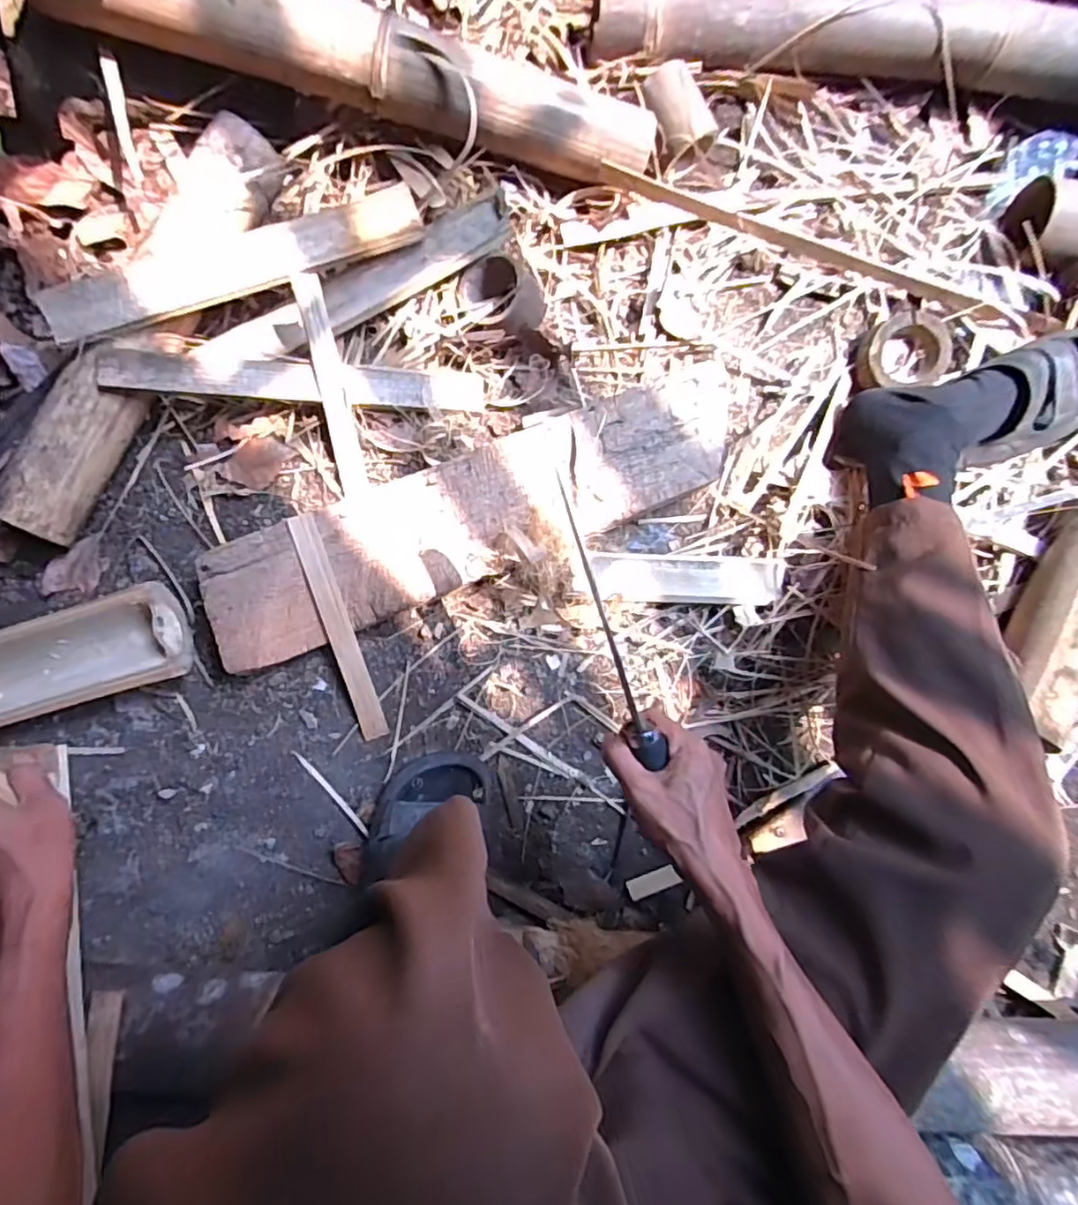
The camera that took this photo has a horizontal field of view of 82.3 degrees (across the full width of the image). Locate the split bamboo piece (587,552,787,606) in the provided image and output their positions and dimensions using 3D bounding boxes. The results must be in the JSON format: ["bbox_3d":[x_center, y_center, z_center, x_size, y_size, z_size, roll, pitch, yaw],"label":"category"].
[{"bbox_3d":[0.154,-0.023,0.650,0.205,0.030,0.048,2,88,-5],"label":"split bamboo piece"}]

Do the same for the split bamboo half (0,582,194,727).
[{"bbox_3d":[-0.458,0.057,0.577,0.242,0.050,0.088,-16,89,-6],"label":"split bamboo half"}]

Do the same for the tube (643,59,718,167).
[{"bbox_3d":[0.148,-0.516,0.657,0.062,0.045,0.091,-32,91,-6],"label":"tube"}]

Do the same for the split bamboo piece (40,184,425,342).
[{"bbox_3d":[-0.275,-0.316,0.575,0.339,0.021,0.059,-24,95,-11],"label":"split bamboo piece"}]

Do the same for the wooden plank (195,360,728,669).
[{"bbox_3d":[-0.055,-0.088,0.600,0.529,0.028,0.120,-22,88,-5],"label":"wooden plank"}]

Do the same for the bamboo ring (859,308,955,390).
[{"bbox_3d":[0.399,-0.279,0.680,0.100,0.030,0.080,-10,89,-6],"label":"bamboo ring"}]

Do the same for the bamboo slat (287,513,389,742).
[{"bbox_3d":[-0.193,0.028,0.601,0.025,0.006,0.227,-17,102,-6],"label":"bamboo slat"}]

